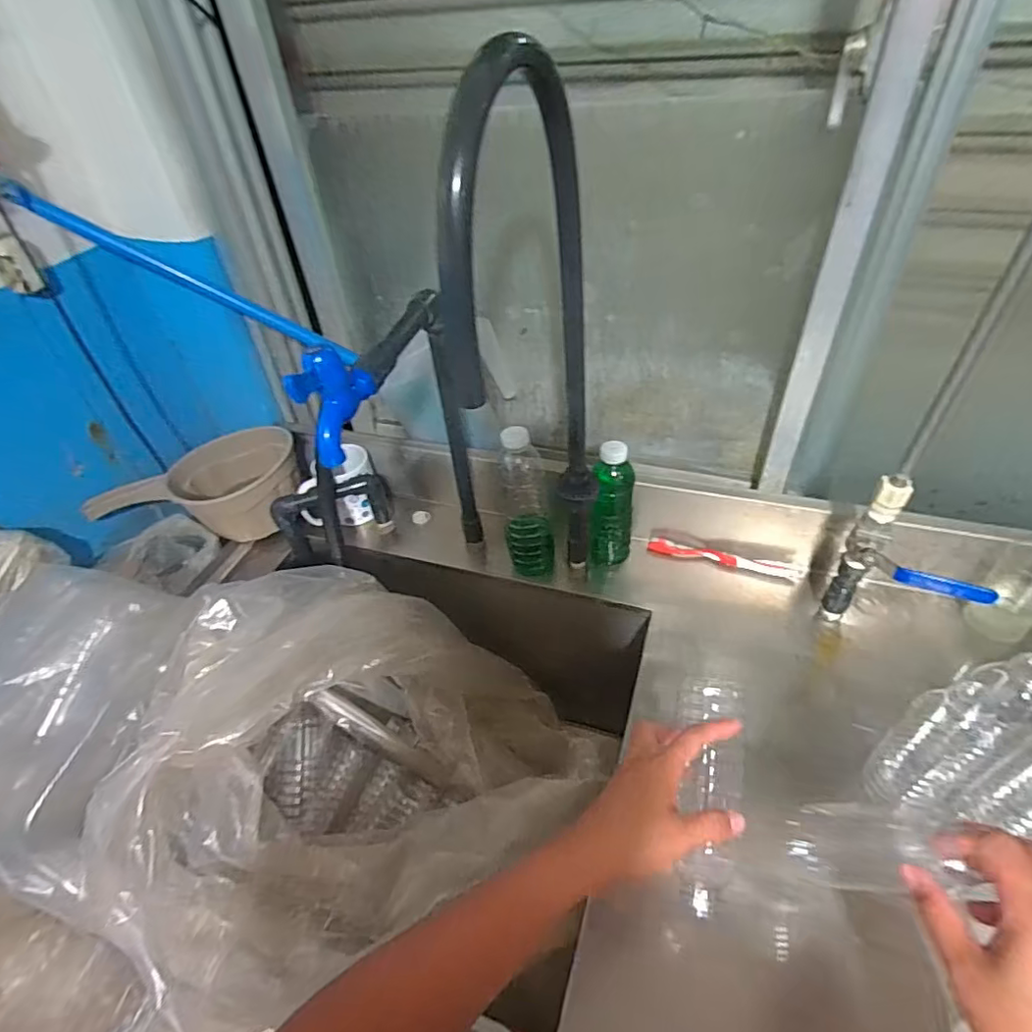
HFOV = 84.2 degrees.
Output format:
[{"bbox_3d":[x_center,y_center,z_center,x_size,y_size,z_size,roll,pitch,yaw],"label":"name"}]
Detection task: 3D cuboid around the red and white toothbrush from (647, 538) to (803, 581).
[{"bbox_3d":[0.275,0.056,0.759,0.192,0.023,0.023,8,45,14],"label":"red and white toothbrush"}]

